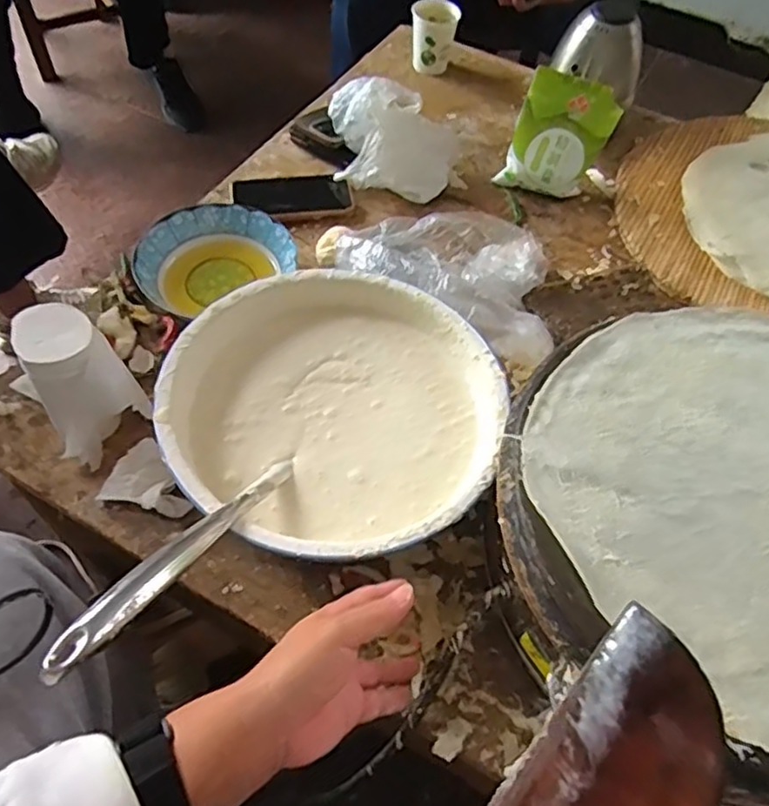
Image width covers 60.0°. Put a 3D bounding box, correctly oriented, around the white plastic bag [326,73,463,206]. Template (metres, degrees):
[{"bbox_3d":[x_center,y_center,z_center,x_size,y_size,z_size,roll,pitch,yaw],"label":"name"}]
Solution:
[{"bbox_3d":[0.017,-0.340,0.855,0.174,0.092,0.120,2,56,-3],"label":"white plastic bag"}]

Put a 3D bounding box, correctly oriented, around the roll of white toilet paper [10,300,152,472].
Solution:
[{"bbox_3d":[-0.263,-0.017,0.590,0.077,0.130,0.076,2,56,-3],"label":"roll of white toilet paper"}]

